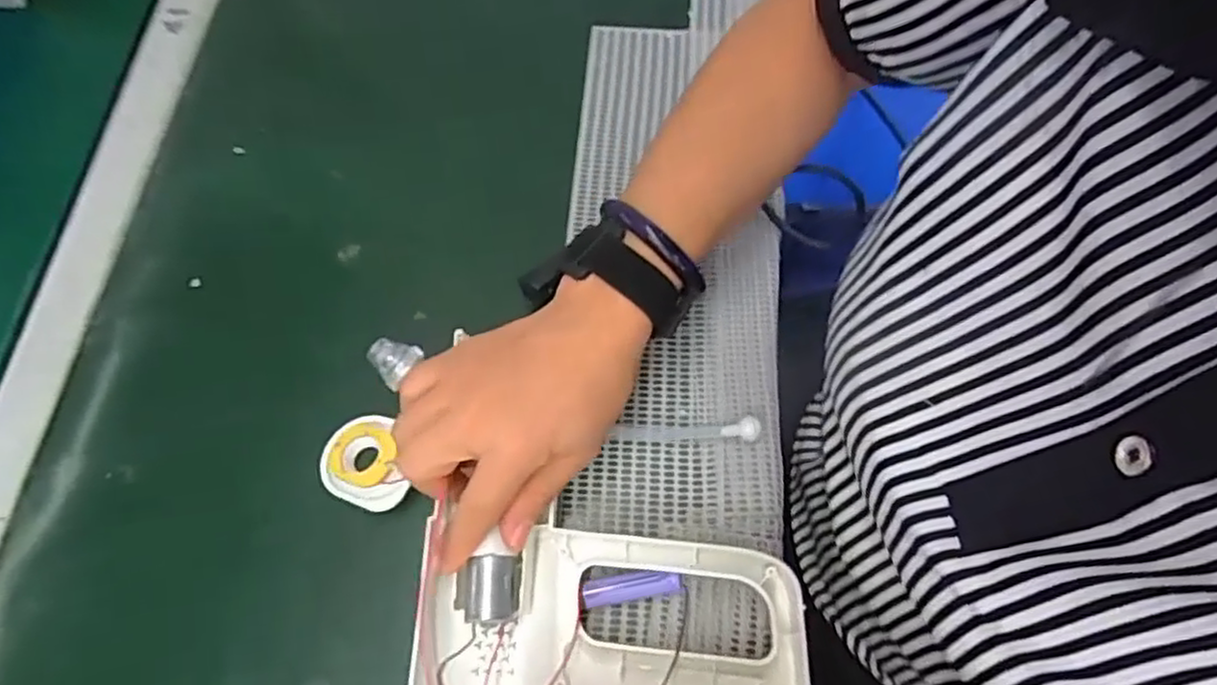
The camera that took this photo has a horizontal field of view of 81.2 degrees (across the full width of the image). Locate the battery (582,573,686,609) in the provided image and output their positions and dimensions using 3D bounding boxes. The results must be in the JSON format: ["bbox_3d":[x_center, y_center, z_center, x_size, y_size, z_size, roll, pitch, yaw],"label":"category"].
[{"bbox_3d":[0.012,0.124,0.360,0.049,0.013,0.013,-9,69,-3],"label":"battery"}]

